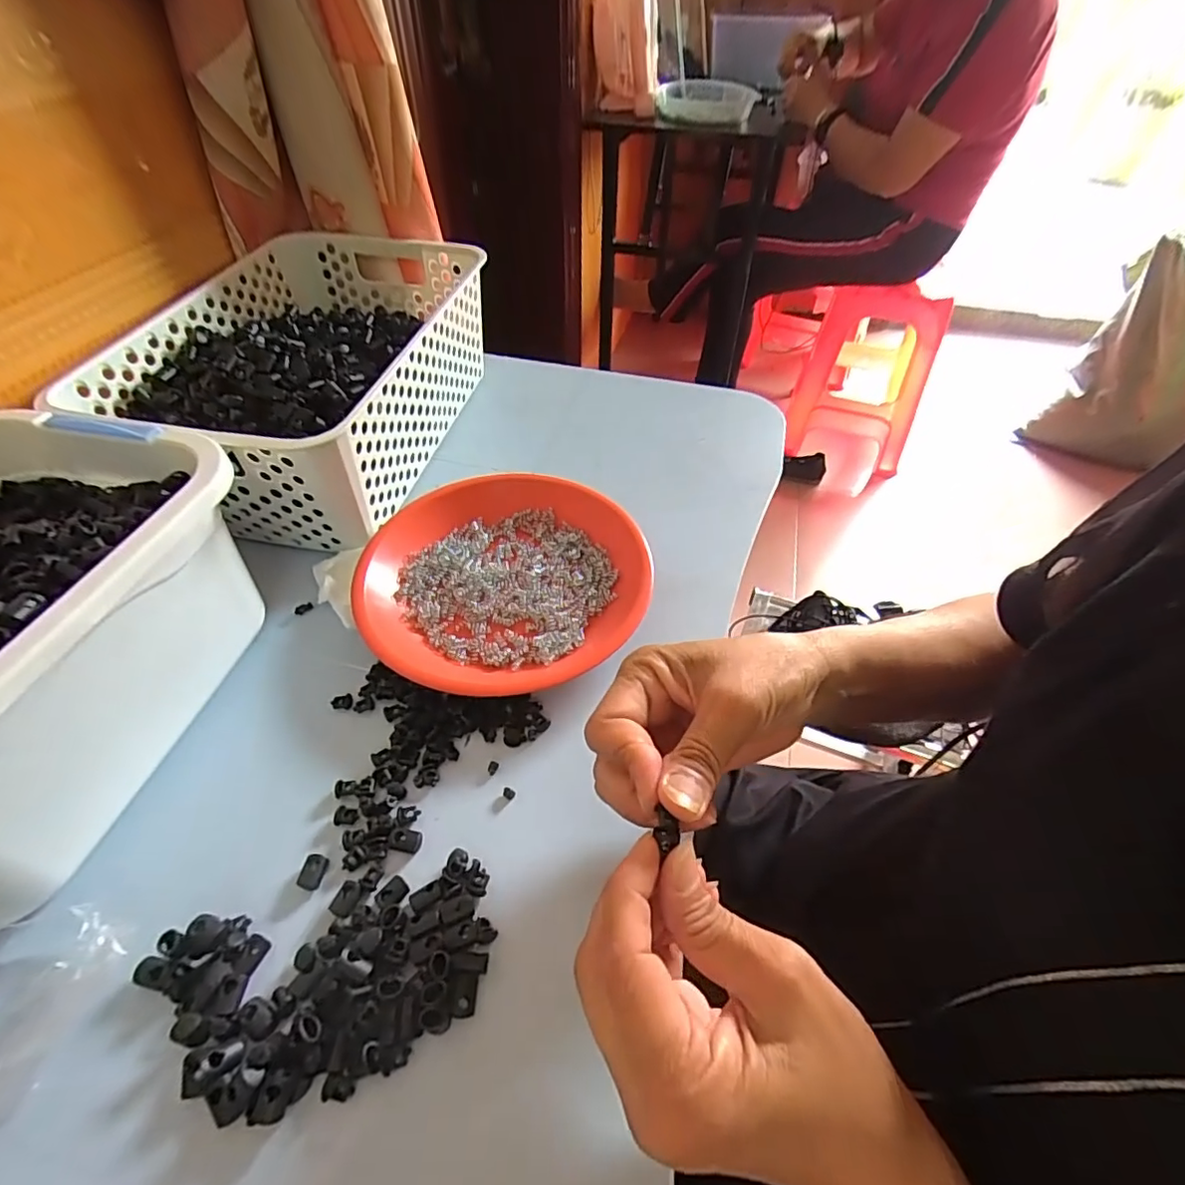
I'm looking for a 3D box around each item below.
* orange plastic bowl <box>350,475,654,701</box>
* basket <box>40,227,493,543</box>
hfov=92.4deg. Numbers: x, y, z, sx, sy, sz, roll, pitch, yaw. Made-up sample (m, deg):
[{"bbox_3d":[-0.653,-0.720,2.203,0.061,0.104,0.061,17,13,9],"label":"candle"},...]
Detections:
[{"bbox_3d":[-0.060,-0.012,0.394,0.189,0.027,0.186,1,49,-1],"label":"orange plastic bowl"},{"bbox_3d":[-0.225,-0.182,0.477,0.205,0.113,0.303,11,50,8],"label":"basket"}]

